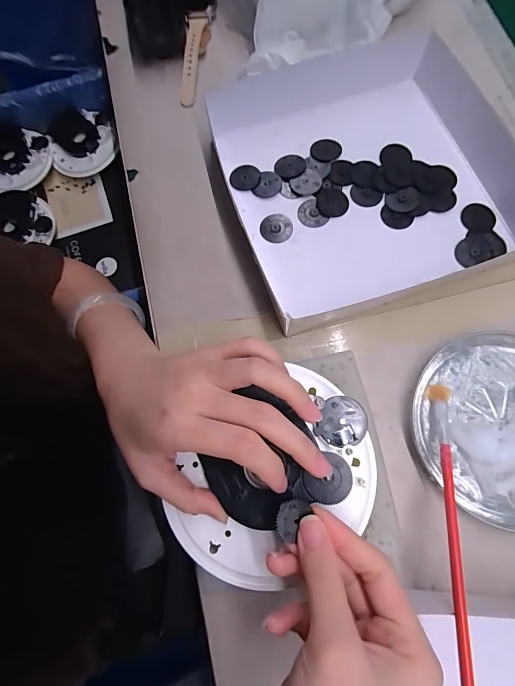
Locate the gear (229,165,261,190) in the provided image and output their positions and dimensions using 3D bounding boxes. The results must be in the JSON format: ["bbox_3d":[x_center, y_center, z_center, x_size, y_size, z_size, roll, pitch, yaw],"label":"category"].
[{"bbox_3d":[-0.011,-0.145,0.302,0.026,0.005,0.023,-7,75,1],"label":"gear"}]

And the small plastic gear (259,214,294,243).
[{"bbox_3d":[0.016,-0.097,0.287,0.027,0.004,0.025,2,75,3],"label":"small plastic gear"}]

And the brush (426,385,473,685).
[{"bbox_3d":[0.108,0.137,0.183,0.013,0.011,0.252,11,58,3],"label":"brush"}]

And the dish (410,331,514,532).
[{"bbox_3d":[0.175,0.057,0.236,0.124,0.011,0.126,-1,75,2],"label":"dish"}]

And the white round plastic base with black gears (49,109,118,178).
[{"bbox_3d":[-0.299,-0.344,0.587,0.108,0.027,0.112,-1,75,2],"label":"white round plastic base with black gears"}]

